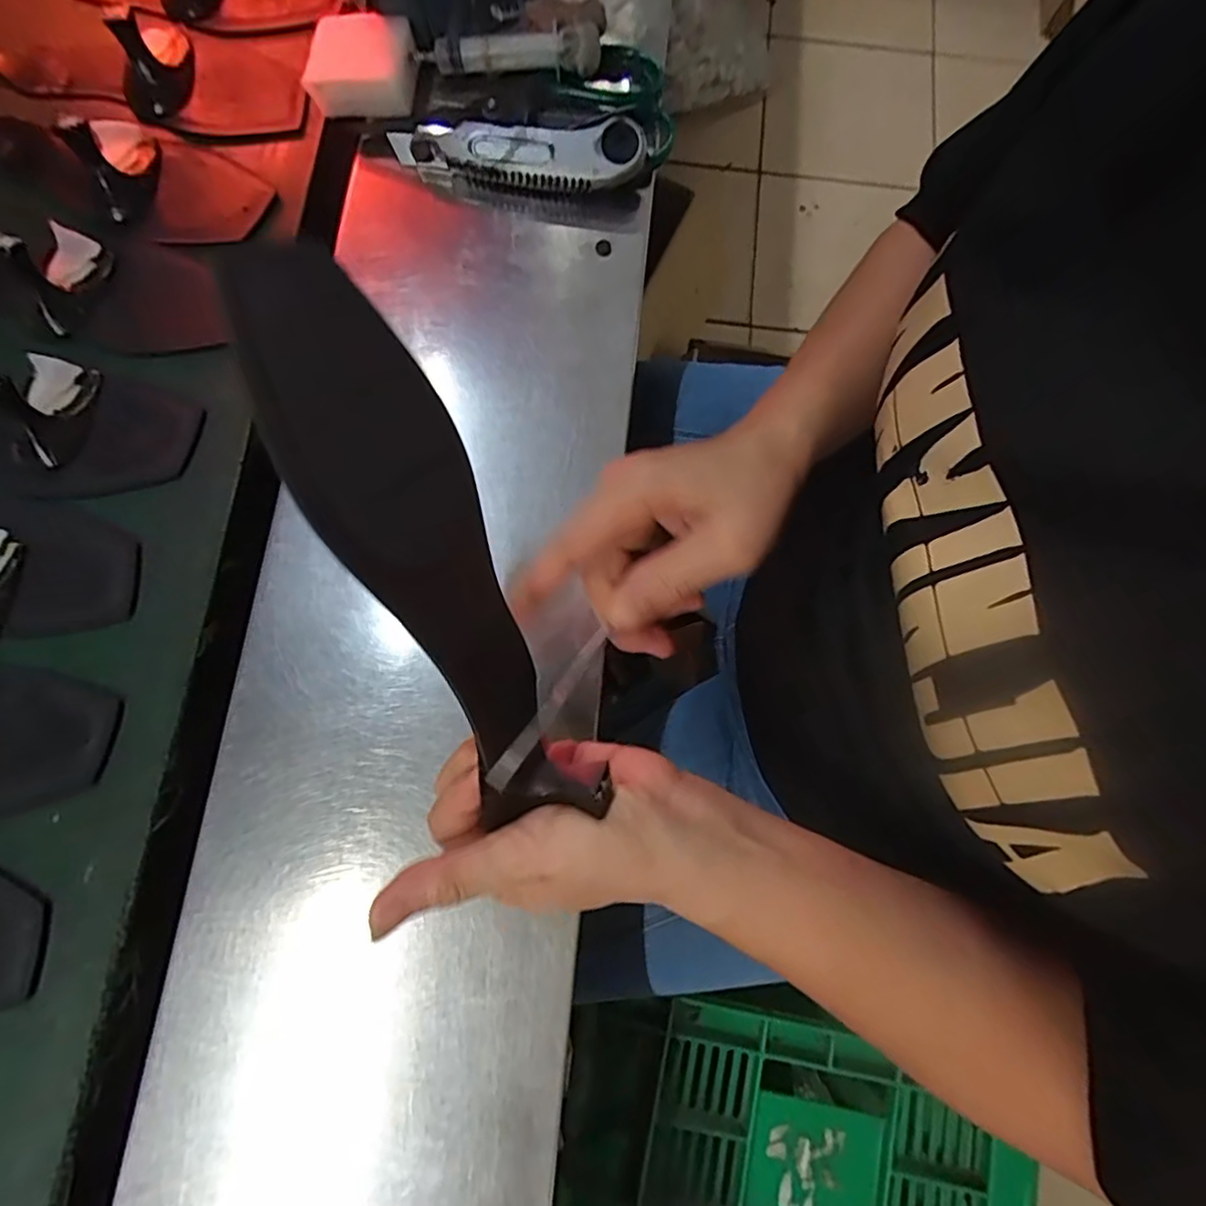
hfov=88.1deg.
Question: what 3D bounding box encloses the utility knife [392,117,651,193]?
[{"bbox_3d":[-0.057,-0.288,0.398,0.159,0.028,0.034,6,79,0],"label":"utility knife"}]

